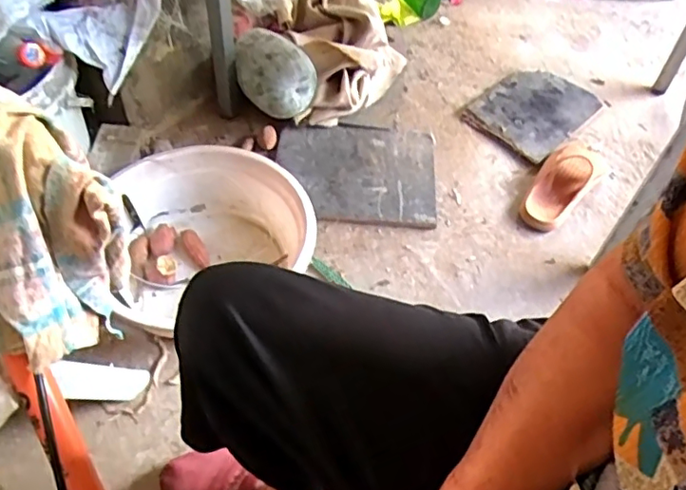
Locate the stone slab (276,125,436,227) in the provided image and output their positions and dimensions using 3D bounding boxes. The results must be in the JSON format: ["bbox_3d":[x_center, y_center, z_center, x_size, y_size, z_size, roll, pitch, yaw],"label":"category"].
[{"bbox_3d":[0.028,-0.139,1.063,0.285,0.033,0.237,2,53,-3],"label":"stone slab"}]

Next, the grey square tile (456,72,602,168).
[{"bbox_3d":[0.401,-0.289,1.213,0.200,0.026,0.291,38,59,22],"label":"grey square tile"}]

